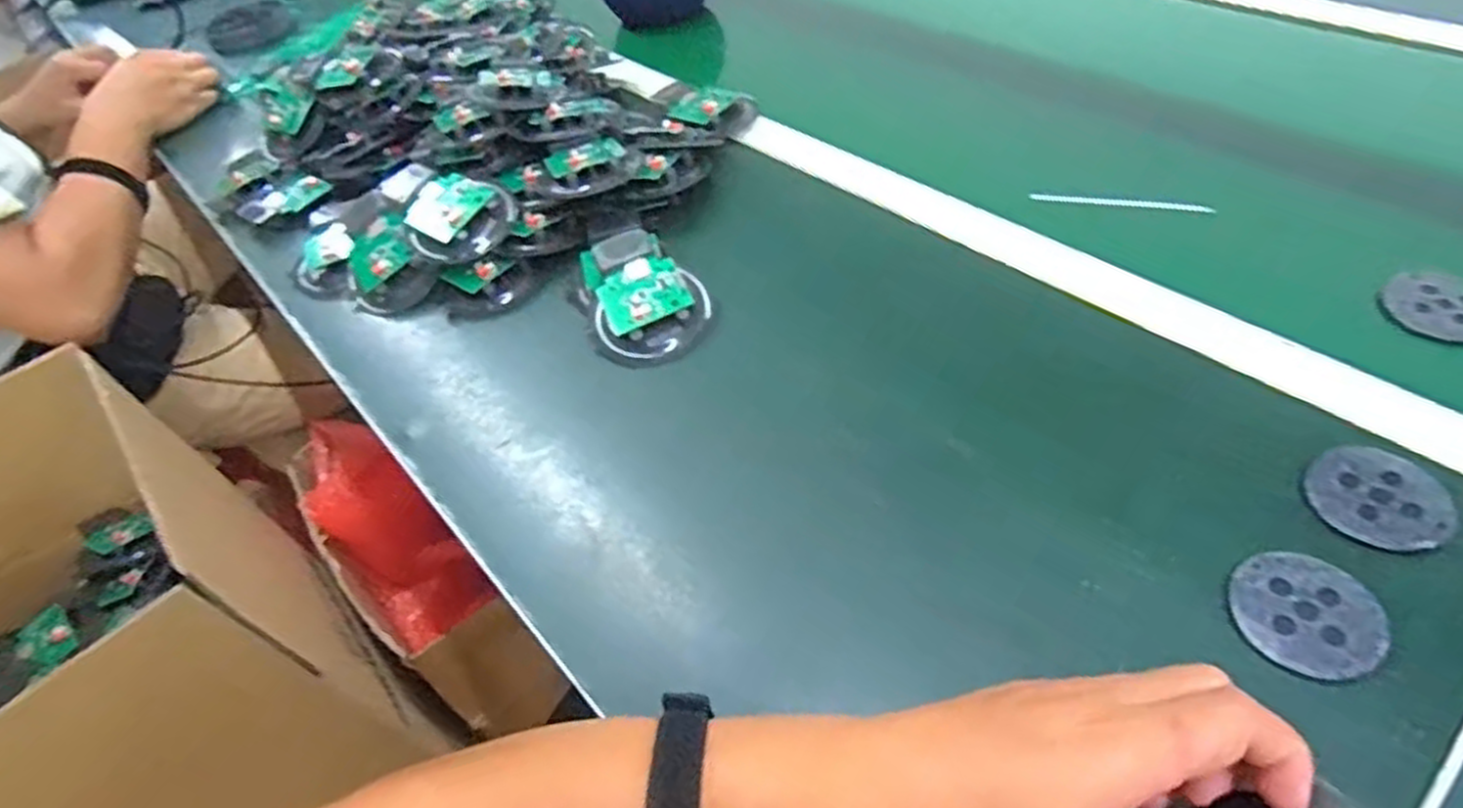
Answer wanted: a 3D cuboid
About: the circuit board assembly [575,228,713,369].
[{"bbox_3d":[-0.067,-0.082,0.571,0.093,0.047,0.108,-15,46,-7],"label":"circuit board assembly"}]

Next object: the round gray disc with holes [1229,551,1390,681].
[{"bbox_3d":[0.274,0.100,0.366,0.061,0.006,0.061,-5,50,6],"label":"round gray disc with holes"}]

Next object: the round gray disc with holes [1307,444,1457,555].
[{"bbox_3d":[0.335,0.048,0.396,0.057,0.008,0.061,-5,50,6],"label":"round gray disc with holes"}]

